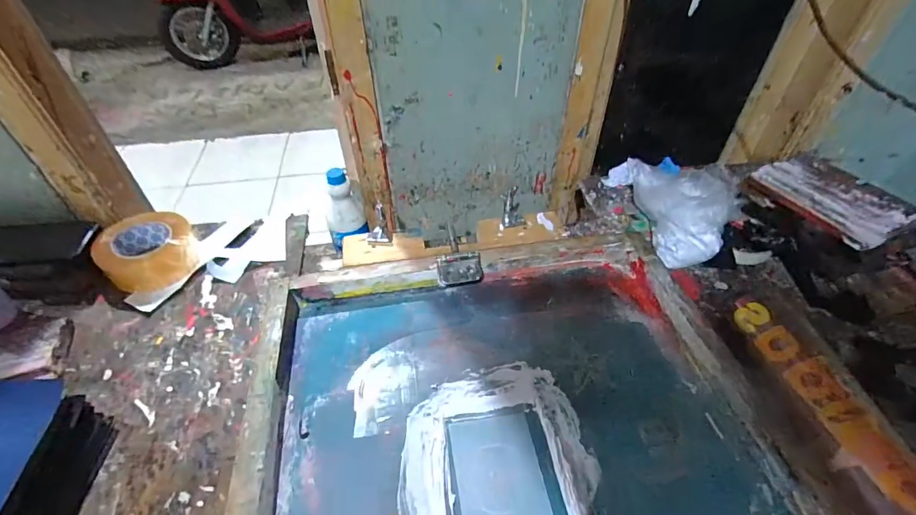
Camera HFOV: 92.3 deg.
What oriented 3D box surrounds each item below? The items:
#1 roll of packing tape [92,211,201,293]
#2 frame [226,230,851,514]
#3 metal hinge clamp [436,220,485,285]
[{"bbox_3d":[-0.477,-0.010,0.680,0.125,0.064,0.130,-1,45,1],"label":"roll of packing tape"},{"bbox_3d":[0.045,0.157,0.493,0.524,0.054,0.427,-8,46,-6],"label":"frame"},{"bbox_3d":[-0.003,-0.007,0.647,0.062,0.027,0.111,-8,46,-6],"label":"metal hinge clamp"}]

